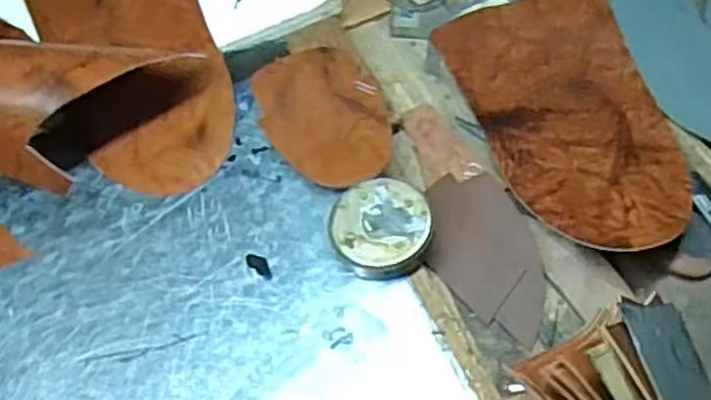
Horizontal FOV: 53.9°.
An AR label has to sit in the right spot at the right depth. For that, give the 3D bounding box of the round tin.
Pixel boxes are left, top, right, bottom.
[{"bbox_3d":[0.018,0.022,0.536,0.075,0.031,0.076,-2,61,3],"label":"round tin"}]

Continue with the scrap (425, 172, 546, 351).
[{"bbox_3d":[0.101,0.042,0.547,0.079,0.014,0.143,-9,61,-1],"label":"scrap"}]

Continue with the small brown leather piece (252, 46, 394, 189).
[{"bbox_3d":[-0.028,-0.075,0.606,0.103,0.022,0.152,-14,61,-4],"label":"small brown leather piece"}]

